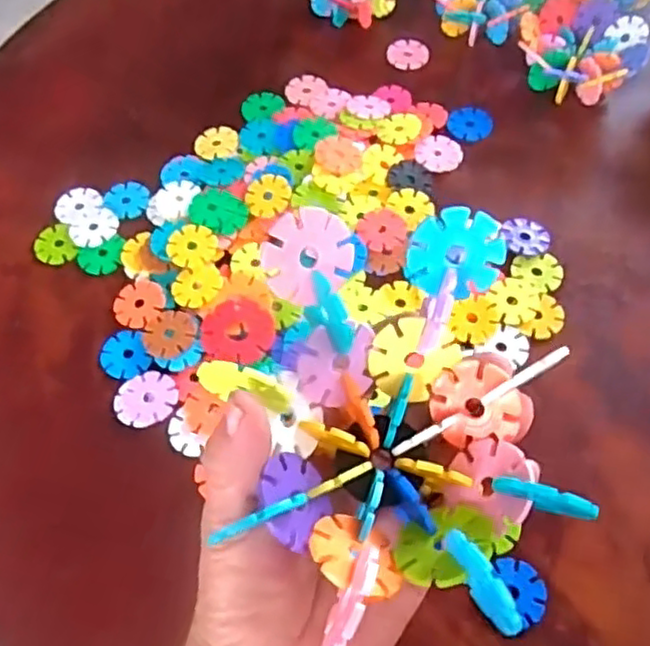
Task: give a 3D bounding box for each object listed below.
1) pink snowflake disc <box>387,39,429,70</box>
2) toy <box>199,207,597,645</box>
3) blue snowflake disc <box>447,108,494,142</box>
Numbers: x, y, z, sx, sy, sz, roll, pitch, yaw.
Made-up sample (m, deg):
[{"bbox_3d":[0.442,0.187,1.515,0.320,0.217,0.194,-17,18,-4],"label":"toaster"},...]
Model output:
[{"bbox_3d":[0.066,-0.213,0.540,0.032,0.004,0.034,-1,58,1],"label":"pink snowflake disc"},{"bbox_3d":[0.023,0.028,0.218,0.108,0.057,0.110,-2,58,0],"label":"toy"},{"bbox_3d":[0.107,-0.147,0.503,0.031,0.004,0.032,-1,58,1],"label":"blue snowflake disc"}]

